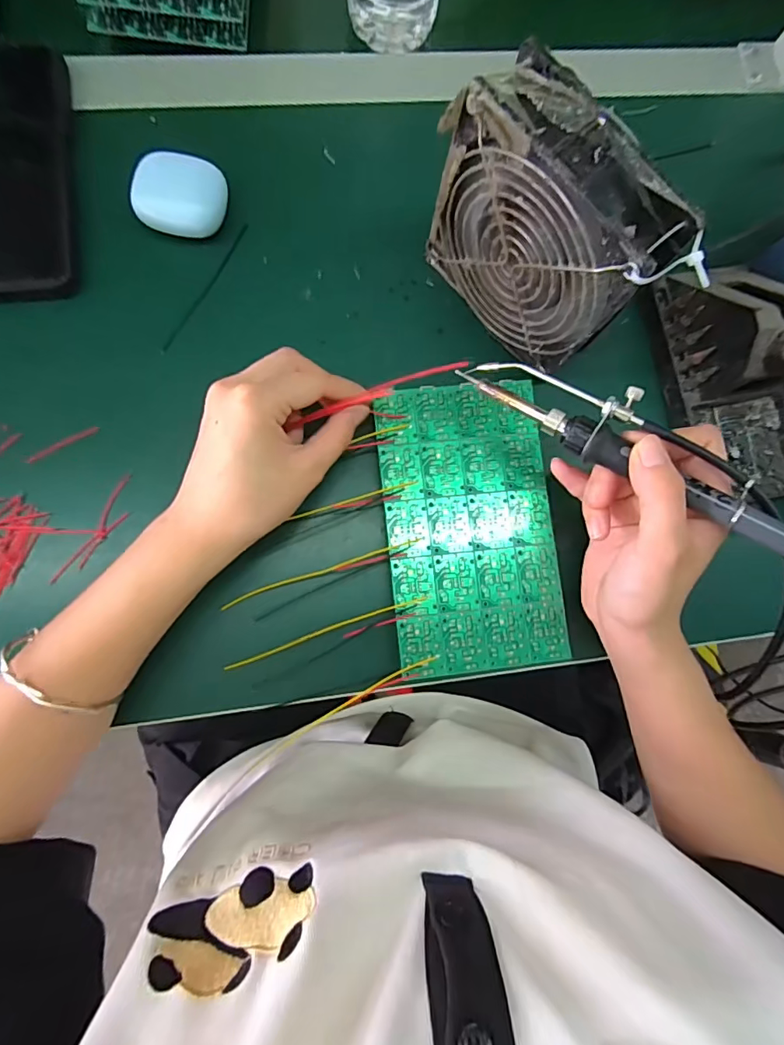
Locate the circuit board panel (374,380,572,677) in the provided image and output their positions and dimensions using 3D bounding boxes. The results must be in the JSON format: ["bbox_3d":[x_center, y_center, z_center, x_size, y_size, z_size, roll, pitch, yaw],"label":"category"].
[{"bbox_3d":[0.048,0.000,0.303,0.101,0.004,0.171,-5,83,-5],"label":"circuit board panel"}]

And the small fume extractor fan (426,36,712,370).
[{"bbox_3d":[0.082,-0.154,0.275,0.046,0.117,0.124,-43,89,-8],"label":"small fume extractor fan"}]

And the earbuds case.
[{"bbox_3d":[-0.133,-0.205,0.311,0.053,0.030,0.040,1,83,-5],"label":"earbuds case"}]

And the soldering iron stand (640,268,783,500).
[{"bbox_3d":[0.225,-0.093,0.306,0.073,0.068,0.152,-13,85,-6],"label":"soldering iron stand"}]

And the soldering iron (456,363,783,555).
[{"bbox_3d":[0.129,-0.035,0.245,0.208,0.016,0.035,36,81,17],"label":"soldering iron"}]

